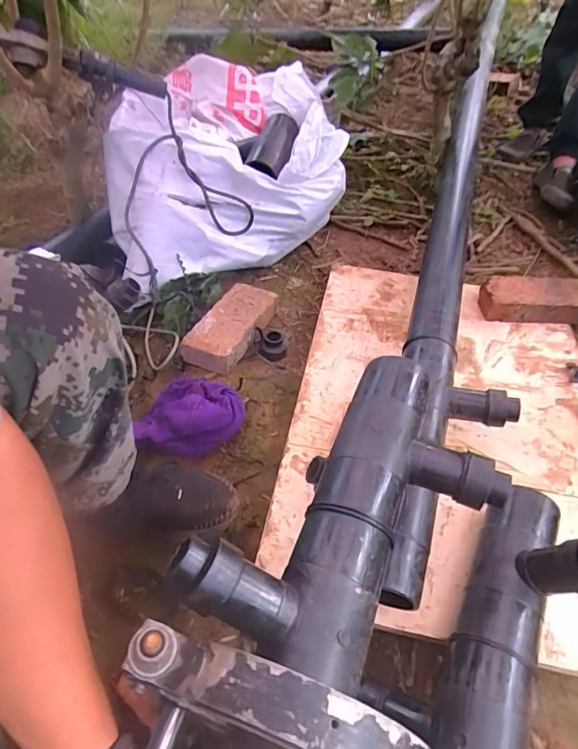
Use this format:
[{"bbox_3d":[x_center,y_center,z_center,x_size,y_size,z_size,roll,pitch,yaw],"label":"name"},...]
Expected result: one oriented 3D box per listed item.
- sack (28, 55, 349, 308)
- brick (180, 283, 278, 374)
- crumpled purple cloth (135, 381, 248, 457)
[{"bbox_3d":[-0.152,-0.522,1.107,0.579,0.283,0.530,-14,55,-19],"label":"sack"},{"bbox_3d":[-0.121,-0.102,0.959,0.114,0.058,0.239,27,53,13],"label":"brick"},{"bbox_3d":[-0.169,0.069,0.811,0.175,0.063,0.157,15,51,4],"label":"crumpled purple cloth"}]

